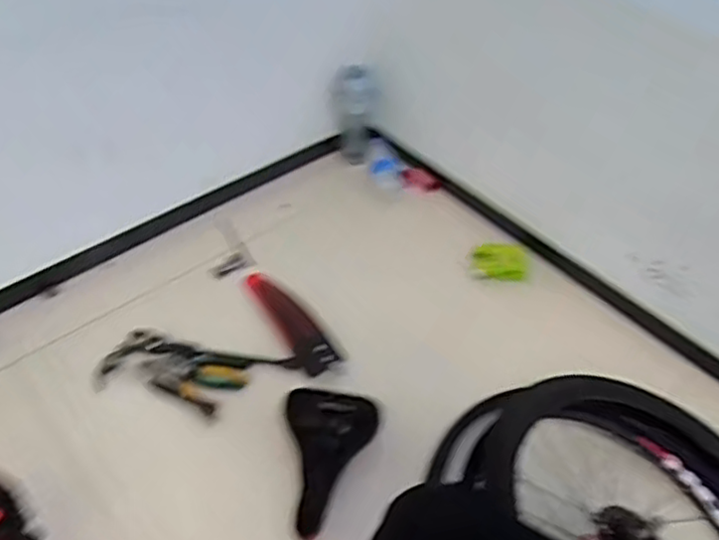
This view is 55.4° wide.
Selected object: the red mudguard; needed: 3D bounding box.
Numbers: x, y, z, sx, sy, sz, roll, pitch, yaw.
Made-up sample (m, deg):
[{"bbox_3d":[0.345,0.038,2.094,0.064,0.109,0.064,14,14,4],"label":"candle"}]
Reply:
[{"bbox_3d":[-0.130,0.076,1.246,0.073,0.043,0.280,-25,50,-25],"label":"red mudguard"}]

